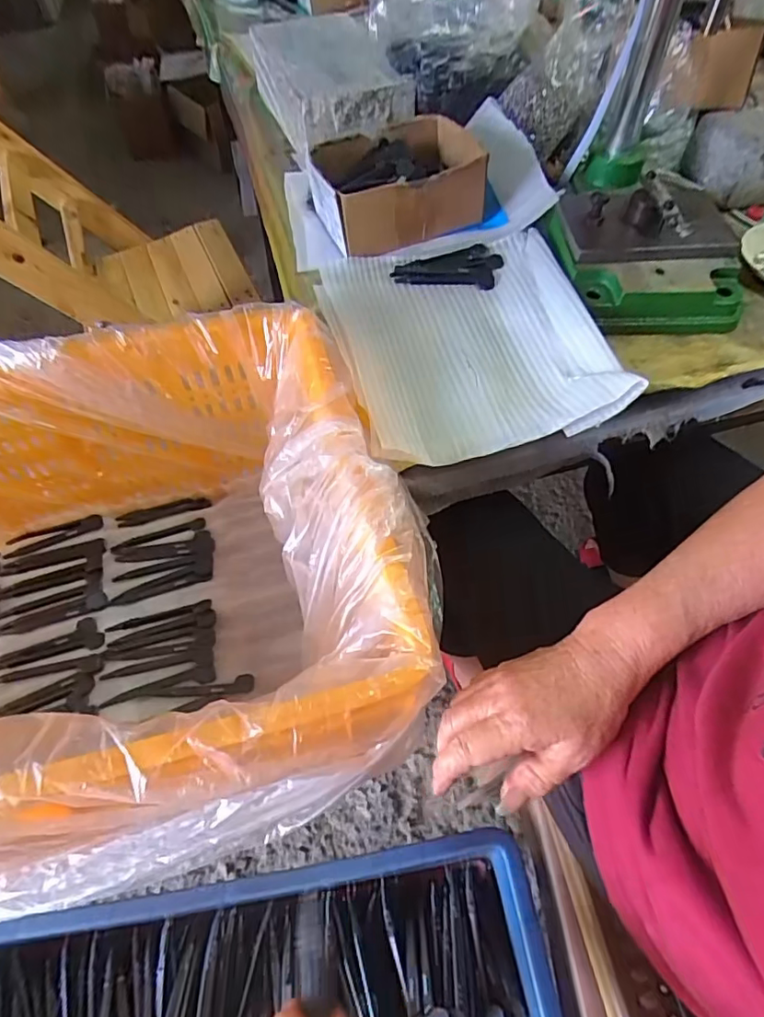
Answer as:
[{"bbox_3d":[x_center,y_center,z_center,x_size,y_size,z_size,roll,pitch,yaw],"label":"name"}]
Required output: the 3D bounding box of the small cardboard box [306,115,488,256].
[{"bbox_3d":[0.016,-0.340,0.585,0.168,0.089,0.120,-16,58,-10],"label":"small cardboard box"}]

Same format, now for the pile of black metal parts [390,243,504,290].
[{"bbox_3d":[0.068,-0.251,0.567,0.106,0.017,0.060,5,56,4],"label":"pile of black metal parts"}]

